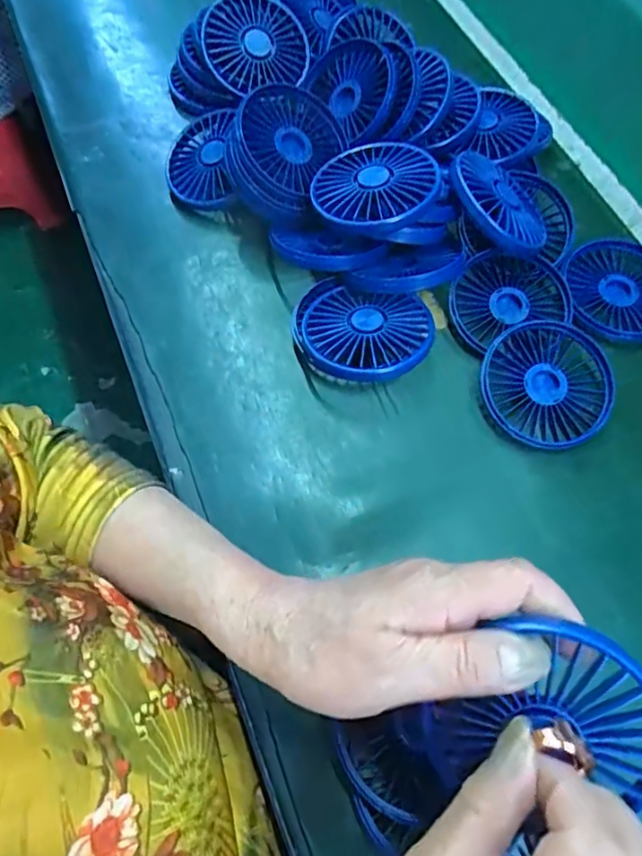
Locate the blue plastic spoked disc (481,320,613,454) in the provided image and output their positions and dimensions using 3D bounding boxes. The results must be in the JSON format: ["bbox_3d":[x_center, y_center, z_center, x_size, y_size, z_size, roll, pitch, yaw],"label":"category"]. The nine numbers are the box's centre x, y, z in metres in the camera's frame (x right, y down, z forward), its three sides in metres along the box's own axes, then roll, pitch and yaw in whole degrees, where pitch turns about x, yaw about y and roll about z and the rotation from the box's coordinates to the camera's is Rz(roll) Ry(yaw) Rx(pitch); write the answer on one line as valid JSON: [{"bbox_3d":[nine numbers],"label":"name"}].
[{"bbox_3d":[0.158,-0.031,0.386,0.084,0.026,0.091,1,64,-2],"label":"blue plastic spoked disc"}]

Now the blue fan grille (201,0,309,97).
[{"bbox_3d":[-0.057,-0.327,0.467,0.085,0.022,0.075,-23,104,-10],"label":"blue fan grille"}]

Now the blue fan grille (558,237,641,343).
[{"bbox_3d":[0.226,-0.105,0.422,0.080,0.018,0.089,-4,64,-4],"label":"blue fan grille"}]

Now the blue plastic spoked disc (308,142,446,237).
[{"bbox_3d":[0.038,-0.169,0.385,0.085,0.018,0.084,0,64,-1],"label":"blue plastic spoked disc"}]

